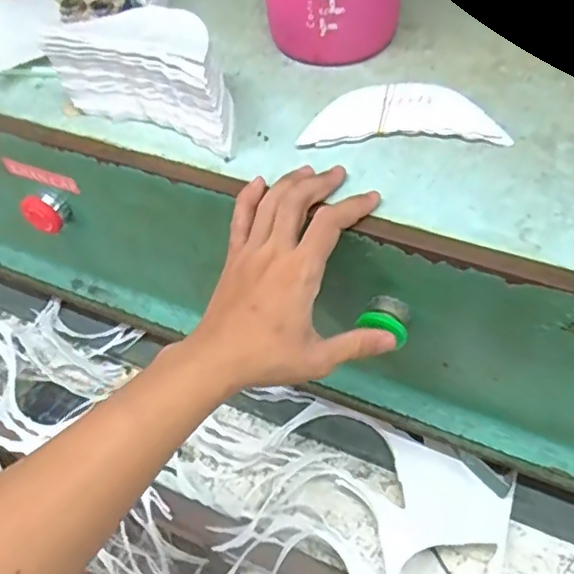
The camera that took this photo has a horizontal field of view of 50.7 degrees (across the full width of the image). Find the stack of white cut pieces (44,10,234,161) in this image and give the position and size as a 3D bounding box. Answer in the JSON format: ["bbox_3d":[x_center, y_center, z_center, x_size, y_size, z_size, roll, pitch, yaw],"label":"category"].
[{"bbox_3d":[-0.101,-0.167,0.466,0.152,0.076,0.071,20,56,17],"label":"stack of white cut pieces"}]

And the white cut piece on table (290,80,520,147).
[{"bbox_3d":[0.088,-0.137,0.475,0.150,0.005,0.073,1,52,3],"label":"white cut piece on table"}]

